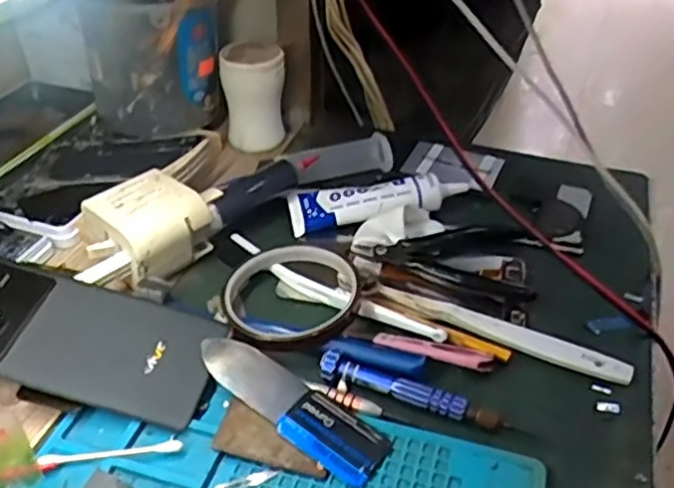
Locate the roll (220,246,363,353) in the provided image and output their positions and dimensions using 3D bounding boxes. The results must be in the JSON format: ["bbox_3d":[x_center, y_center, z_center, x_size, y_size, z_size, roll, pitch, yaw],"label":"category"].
[{"bbox_3d":[-0.032,0.033,0.424,0.083,0.018,0.087,0,38,0],"label":"roll"}]

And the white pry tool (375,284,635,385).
[{"bbox_3d":[0.098,0.051,0.411,0.157,0.008,0.013,18,41,21],"label":"white pry tool"}]

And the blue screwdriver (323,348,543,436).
[{"bbox_3d":[0.046,0.082,0.368,0.117,0.011,0.015,15,40,17],"label":"blue screwdriver"}]

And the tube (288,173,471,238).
[{"bbox_3d":[0.033,-0.036,0.509,0.135,0.026,0.043,-4,38,-6],"label":"tube"}]

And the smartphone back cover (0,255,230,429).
[{"bbox_3d":[-0.149,0.051,0.385,0.158,0.008,0.073,17,49,1],"label":"smartphone back cover"}]

